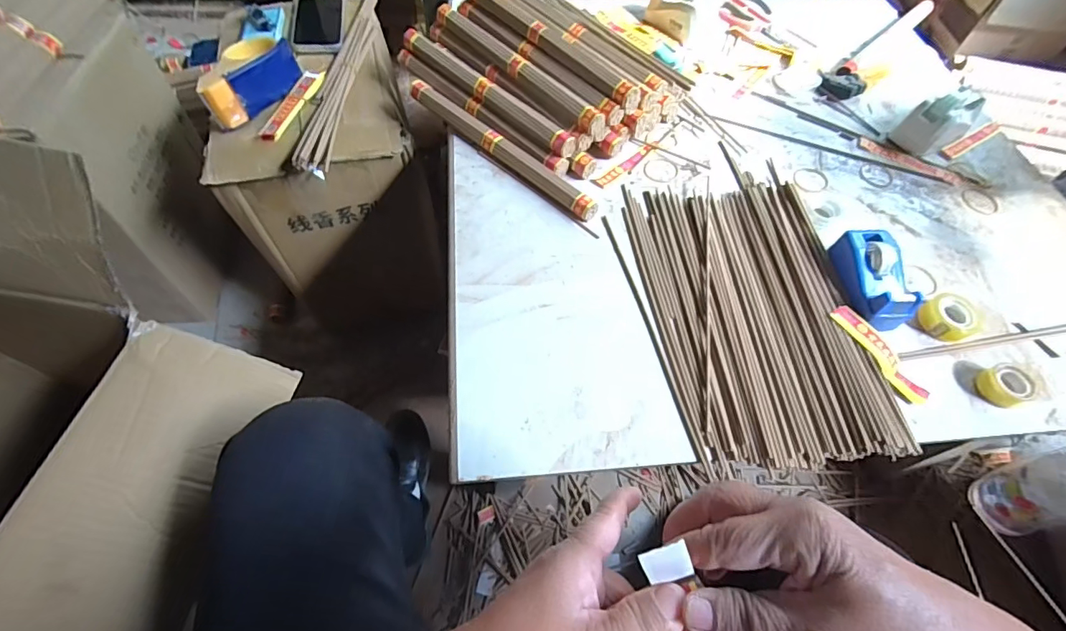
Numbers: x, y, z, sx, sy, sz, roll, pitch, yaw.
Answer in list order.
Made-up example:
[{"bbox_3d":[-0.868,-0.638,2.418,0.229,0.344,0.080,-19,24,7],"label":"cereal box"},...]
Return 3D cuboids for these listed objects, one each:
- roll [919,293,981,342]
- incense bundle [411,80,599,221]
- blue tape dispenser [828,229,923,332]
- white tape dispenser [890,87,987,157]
[{"bbox_3d":[0.436,0.002,0.494,0.051,0.025,0.049,2,59,-3],"label":"roll"},{"bbox_3d":[-0.043,-0.214,0.595,0.310,0.026,0.029,40,65,18],"label":"incense bundle"},{"bbox_3d":[0.356,-0.039,0.489,0.058,0.041,0.100,2,59,-2],"label":"blue tape dispenser"},{"bbox_3d":[0.560,-0.269,0.647,0.106,0.060,0.058,-28,65,-19],"label":"white tape dispenser"}]

